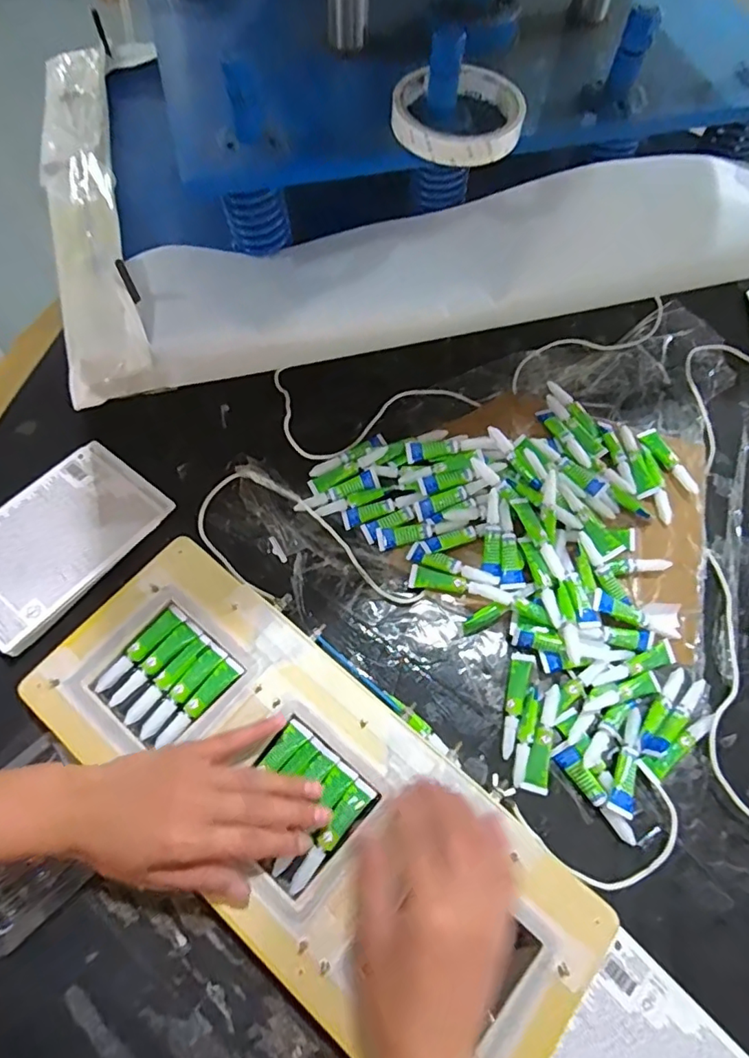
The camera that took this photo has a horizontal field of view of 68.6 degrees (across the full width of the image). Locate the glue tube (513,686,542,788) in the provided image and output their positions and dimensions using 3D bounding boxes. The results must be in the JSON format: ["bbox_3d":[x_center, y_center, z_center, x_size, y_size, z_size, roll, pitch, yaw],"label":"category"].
[{"bbox_3d":[0.119,0.163,0.434,0.014,0.012,0.073,15,67,5],"label":"glue tube"}]

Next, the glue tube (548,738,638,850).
[{"bbox_3d":[0.170,0.201,0.419,0.017,0.014,0.081,-35,72,-15],"label":"glue tube"}]

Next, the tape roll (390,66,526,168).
[{"bbox_3d":[0.057,-0.283,0.378,0.088,0.018,0.088,1,66,-2],"label":"tape roll"}]

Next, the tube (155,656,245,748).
[{"bbox_3d":[-0.131,0.130,0.413,0.017,0.006,0.075,38,71,13],"label":"tube"}]

